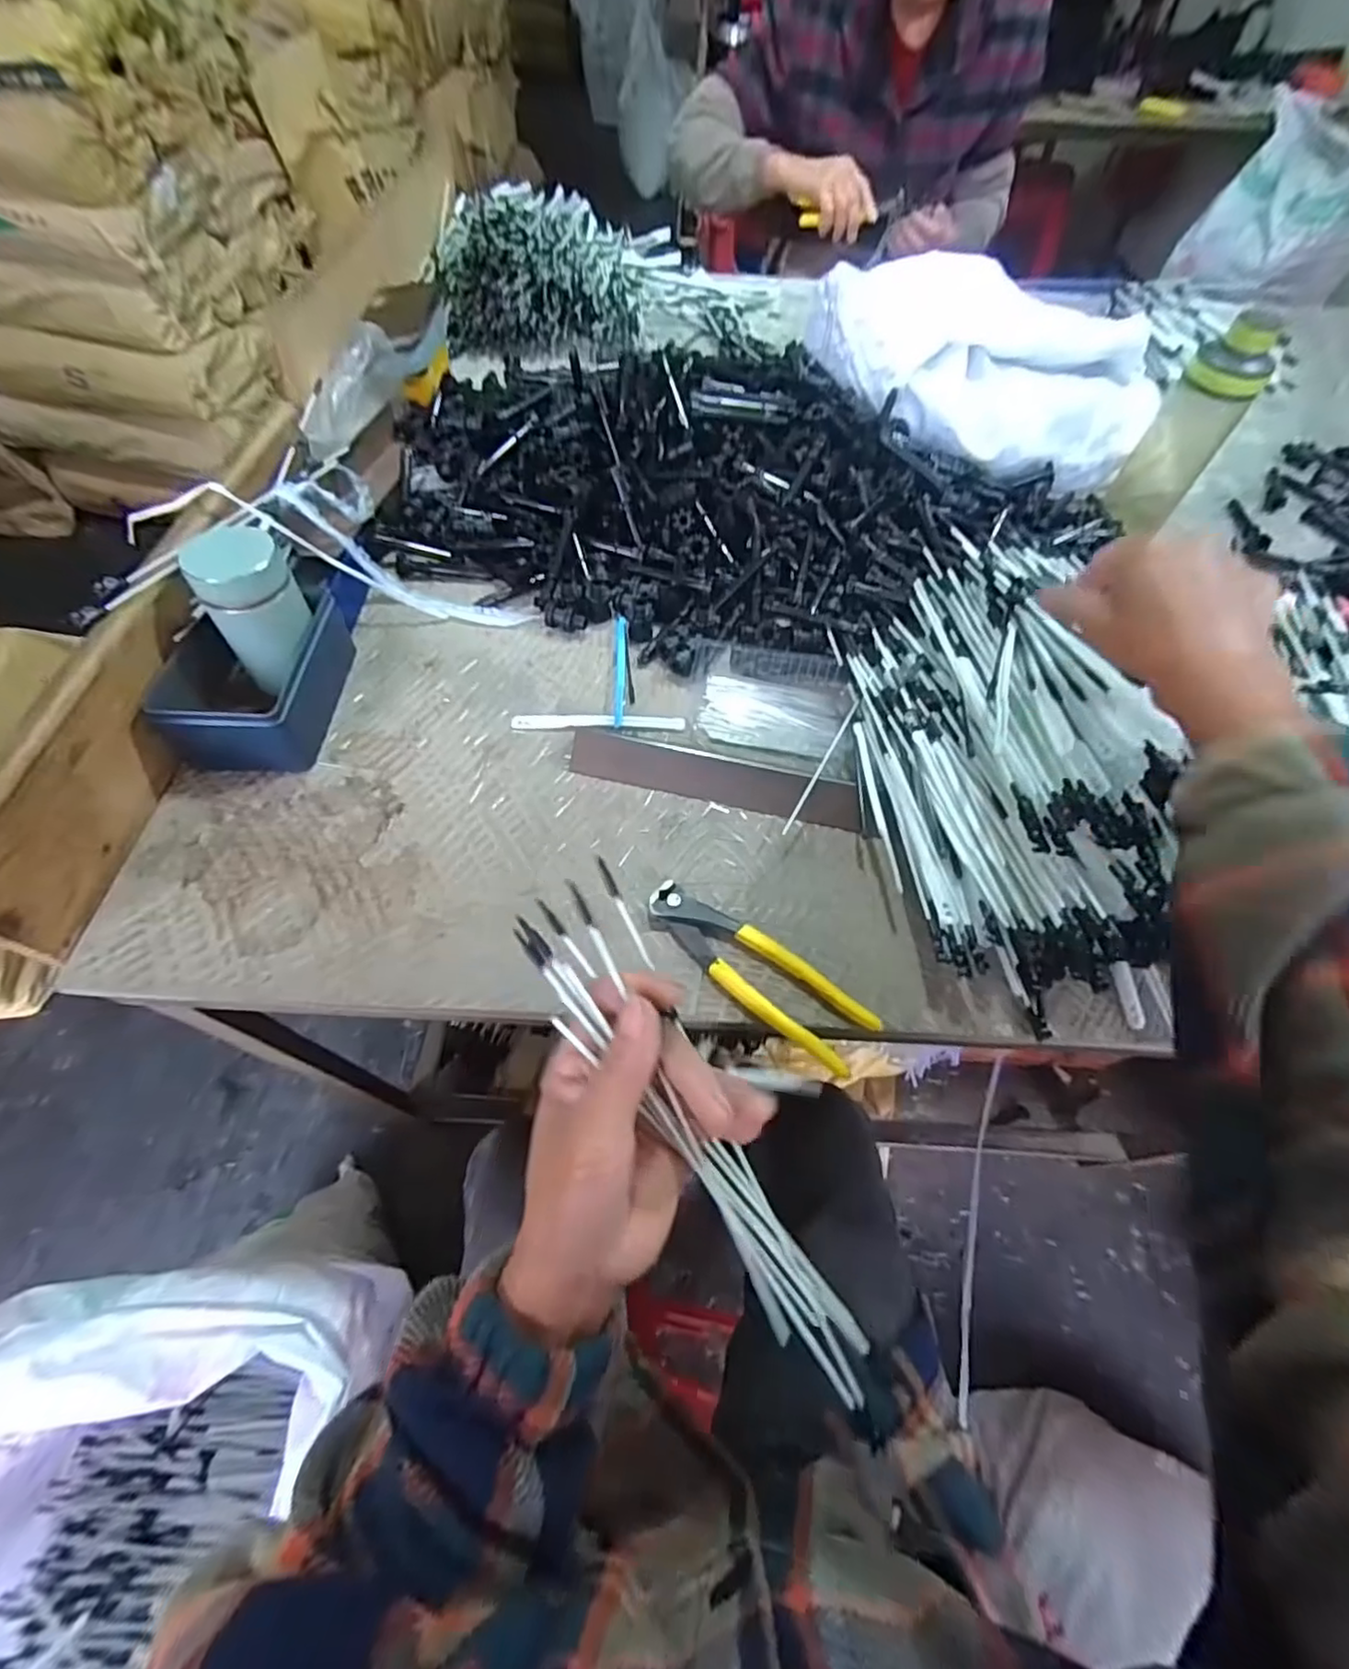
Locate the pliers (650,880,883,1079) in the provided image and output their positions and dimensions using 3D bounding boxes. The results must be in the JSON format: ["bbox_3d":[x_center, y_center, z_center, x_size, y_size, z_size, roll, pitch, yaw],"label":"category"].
[{"bbox_3d":[0.050,0.085,0.413,0.160,0.014,0.047,34,62,19],"label":"pliers"}]

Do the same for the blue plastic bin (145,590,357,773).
[{"bbox_3d":[-0.326,-0.119,0.504,0.103,0.059,0.145,0,56,-1],"label":"blue plastic bin"}]

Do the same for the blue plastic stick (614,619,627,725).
[{"bbox_3d":[-0.047,-0.143,0.559,0.009,0.008,0.139,-1,56,-2],"label":"blue plastic stick"}]

